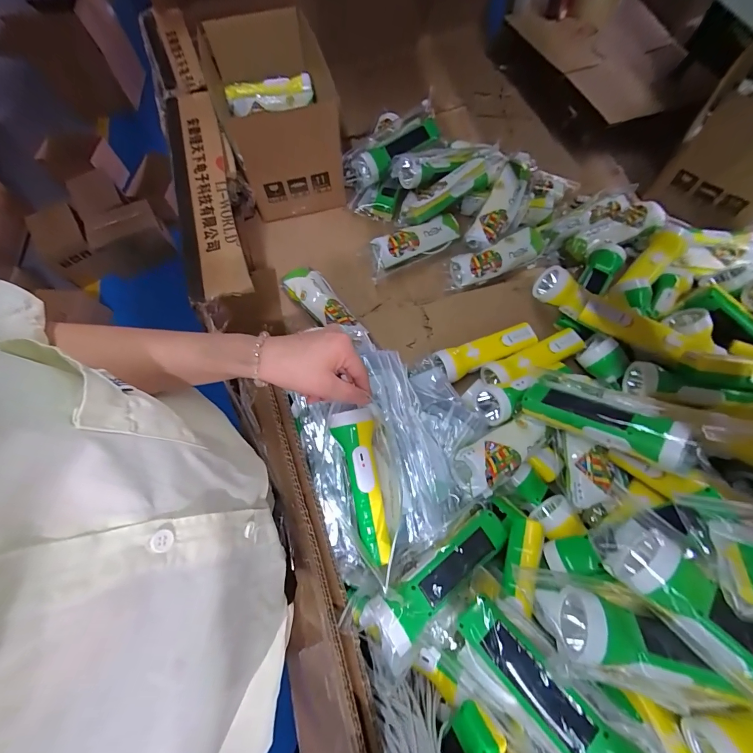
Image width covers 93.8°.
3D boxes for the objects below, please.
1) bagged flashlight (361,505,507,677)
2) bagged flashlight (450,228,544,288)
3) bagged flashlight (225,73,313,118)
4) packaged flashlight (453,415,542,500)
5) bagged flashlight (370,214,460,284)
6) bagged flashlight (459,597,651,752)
[{"bbox_3d":[0.067,0.208,0.366,0.177,0.044,0.051,-31,70,-24],"label":"bagged flashlight"},{"bbox_3d":[0.222,-0.215,0.637,0.181,0.047,0.060,-28,70,-9],"label":"bagged flashlight"},{"bbox_3d":[-0.211,-0.569,0.712,0.164,0.054,0.038,-2,69,1],"label":"bagged flashlight"},{"bbox_3d":[0.154,0.093,0.434,0.136,0.033,0.054,-28,70,-26],"label":"packaged flashlight"},{"bbox_3d":[0.070,-0.247,0.644,0.189,0.037,0.058,-26,70,-8],"label":"bagged flashlight"},{"bbox_3d":[0.147,0.273,0.296,0.049,0.044,0.170,-44,55,-14],"label":"bagged flashlight"}]

